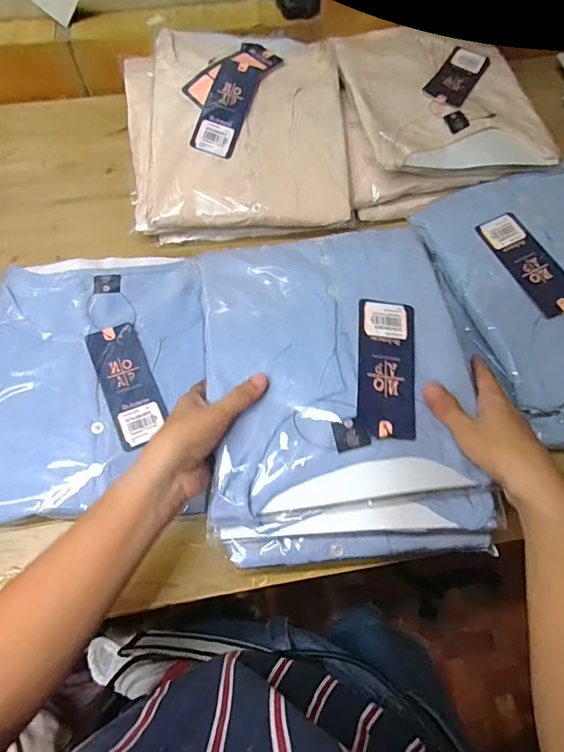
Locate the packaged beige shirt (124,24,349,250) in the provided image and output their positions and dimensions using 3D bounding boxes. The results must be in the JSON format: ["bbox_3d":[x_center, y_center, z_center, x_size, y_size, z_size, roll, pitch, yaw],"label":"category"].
[{"bbox_3d":[-0.051,-0.279,0.519,0.243,0.053,0.256,-3,79,-4],"label":"packaged beige shirt"}]

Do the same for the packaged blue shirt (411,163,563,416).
[{"bbox_3d":[0.278,-0.099,0.455,0.224,0.030,0.250,-16,66,-5],"label":"packaged blue shirt"}]

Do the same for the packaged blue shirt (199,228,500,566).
[{"bbox_3d":[0.044,-0.001,0.384,0.205,0.050,0.274,-6,66,-1],"label":"packaged blue shirt"}]

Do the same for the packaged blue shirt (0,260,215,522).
[{"bbox_3d":[-0.175,-0.002,0.429,0.201,0.019,0.250,-3,66,0],"label":"packaged blue shirt"}]

